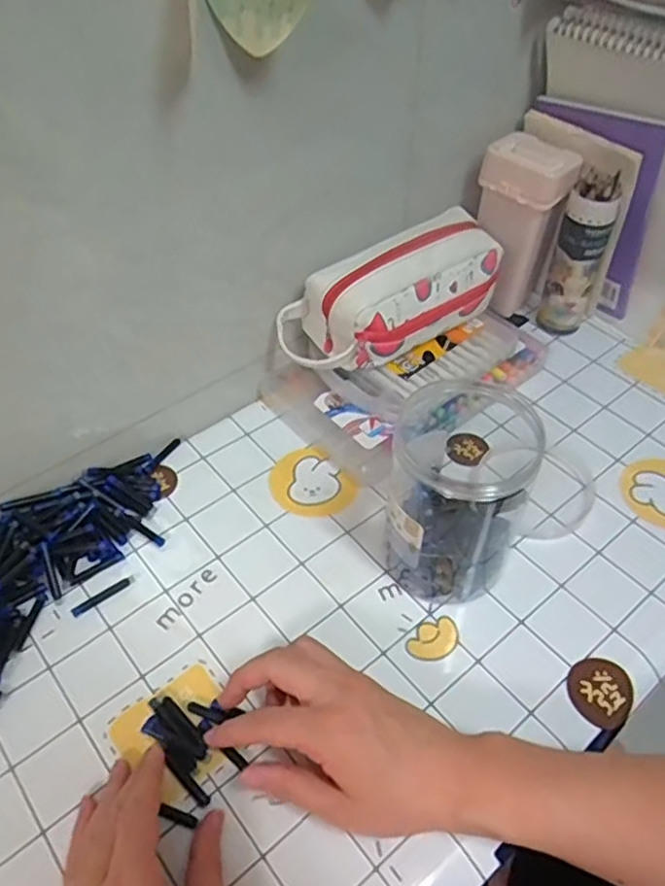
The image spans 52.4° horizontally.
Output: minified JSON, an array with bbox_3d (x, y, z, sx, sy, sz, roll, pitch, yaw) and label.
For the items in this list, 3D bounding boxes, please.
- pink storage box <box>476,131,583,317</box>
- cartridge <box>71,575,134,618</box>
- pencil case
[{"bbox_3d":[0.194,-0.224,0.714,0.086,0.170,0.072,23,52,19],"label":"pink storage box"},{"bbox_3d":[-0.178,0.117,0.524,0.051,0.004,0.008,-29,56,-25],"label":"cartridge"},{"bbox_3d":[0.054,-0.141,0.627,0.204,0.091,0.105,-31,55,-25],"label":"pencil case"}]

